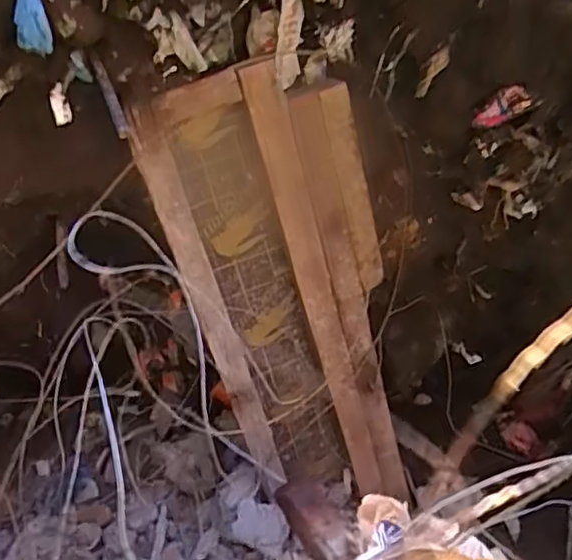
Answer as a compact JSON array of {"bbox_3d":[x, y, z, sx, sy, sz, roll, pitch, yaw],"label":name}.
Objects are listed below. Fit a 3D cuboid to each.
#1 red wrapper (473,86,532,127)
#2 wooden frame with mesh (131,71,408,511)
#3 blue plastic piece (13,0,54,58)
[{"bbox_3d":[0.275,-0.219,0.839,0.033,0.079,0.022,24,57,-29],"label":"red wrapper"},{"bbox_3d":[0.019,0.050,1.017,0.291,0.749,0.098,-26,29,-16],"label":"wooden frame with mesh"},{"bbox_3d":[-0.283,-0.285,0.728,0.038,0.078,0.027,-18,65,-13],"label":"blue plastic piece"}]

